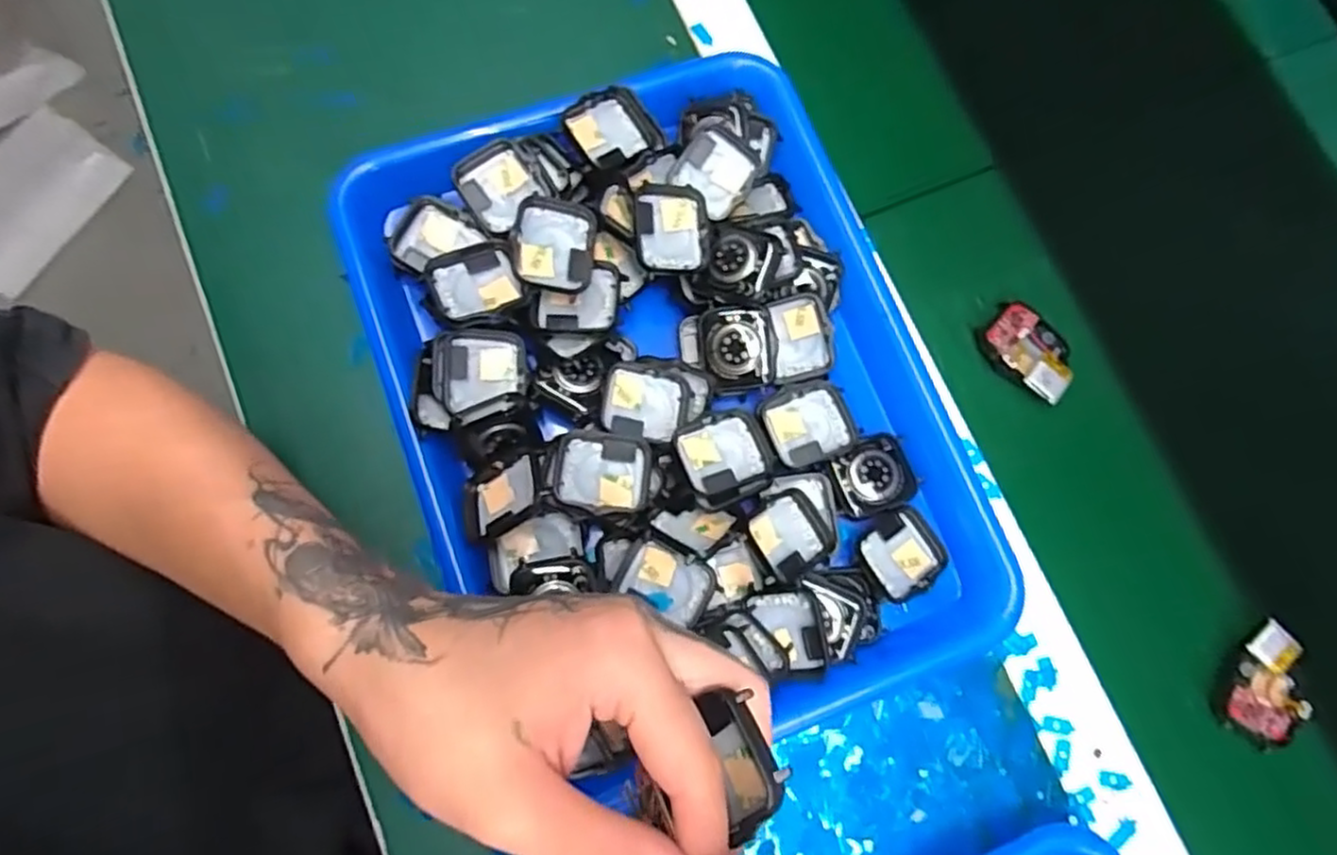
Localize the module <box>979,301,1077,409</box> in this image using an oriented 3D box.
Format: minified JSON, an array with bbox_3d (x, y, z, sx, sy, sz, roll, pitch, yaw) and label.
[{"bbox_3d":[0.197,-0.041,0.378,0.052,0.010,0.039,41,75,4],"label":"module"}]

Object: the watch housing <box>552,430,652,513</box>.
[{"bbox_3d":[-0.030,0.020,0.322,0.043,0.015,0.037,4,77,-2],"label":"watch housing"}]

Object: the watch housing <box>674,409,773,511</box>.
[{"bbox_3d":[0.027,0.015,0.333,0.041,0.016,0.042,-20,79,-7],"label":"watch housing"}]

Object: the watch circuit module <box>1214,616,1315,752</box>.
[{"bbox_3d":[0.303,0.130,0.351,0.036,0.017,0.057,24,77,3],"label":"watch circuit module"}]

